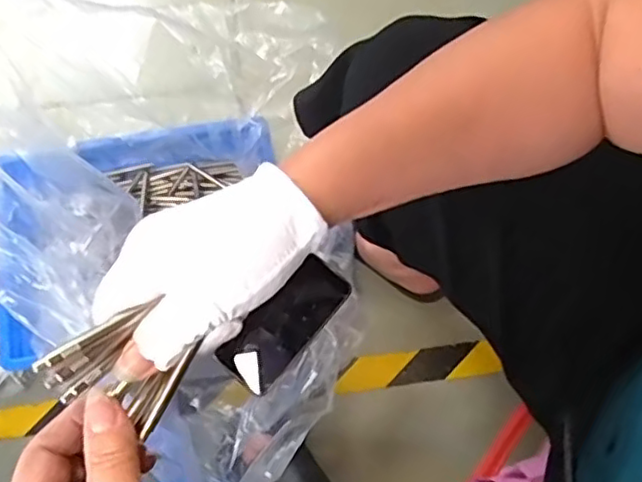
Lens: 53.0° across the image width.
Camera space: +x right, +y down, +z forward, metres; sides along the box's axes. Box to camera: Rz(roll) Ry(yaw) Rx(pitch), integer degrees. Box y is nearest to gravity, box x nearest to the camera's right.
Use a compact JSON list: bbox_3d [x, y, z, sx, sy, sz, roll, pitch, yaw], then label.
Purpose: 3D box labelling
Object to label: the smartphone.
[{"bbox_3d":[-0.039,0.093,0.722,0.065,0.004,0.158,43,83,-5],"label":"smartphone"}]

